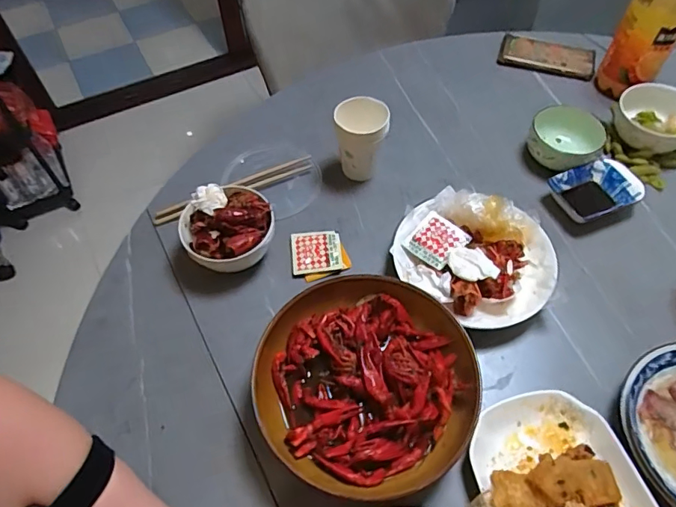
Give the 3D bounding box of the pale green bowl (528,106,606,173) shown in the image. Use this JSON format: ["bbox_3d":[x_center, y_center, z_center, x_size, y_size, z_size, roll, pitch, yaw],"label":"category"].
[{"bbox_3d":[0.334,-0.163,0.733,0.103,0.053,0.106,28,61,18],"label":"pale green bowl"}]

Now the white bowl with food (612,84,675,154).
[{"bbox_3d":[0.476,-0.199,0.749,0.104,0.073,0.114,0,56,0],"label":"white bowl with food"}]

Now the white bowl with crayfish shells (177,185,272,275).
[{"bbox_3d":[-0.140,-0.029,0.632,0.113,0.081,0.109,0,56,0],"label":"white bowl with crayfish shells"}]

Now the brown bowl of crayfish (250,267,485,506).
[{"bbox_3d":[0.029,0.139,0.529,0.227,0.068,0.217,0,56,0],"label":"brown bowl of crayfish"}]

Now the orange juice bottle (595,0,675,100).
[{"bbox_3d":[0.474,-0.358,0.722,0.082,0.278,0.069,31,62,20],"label":"orange juice bottle"}]

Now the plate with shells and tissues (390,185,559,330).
[{"bbox_3d":[0.172,-0.001,0.620,0.198,0.070,0.185,37,64,22],"label":"plate with shells and tissues"}]

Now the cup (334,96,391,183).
[{"bbox_3d":[0.033,-0.159,0.700,0.075,0.110,0.067,1,56,1],"label":"cup"}]

